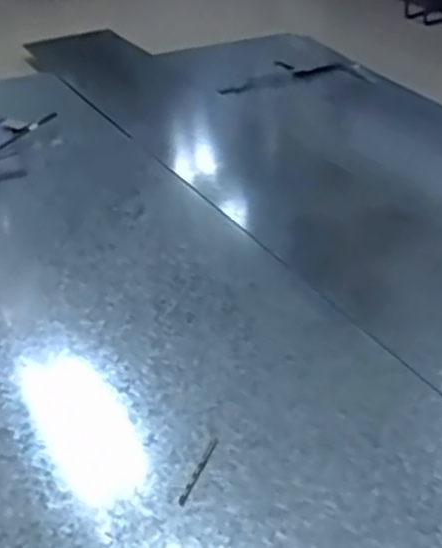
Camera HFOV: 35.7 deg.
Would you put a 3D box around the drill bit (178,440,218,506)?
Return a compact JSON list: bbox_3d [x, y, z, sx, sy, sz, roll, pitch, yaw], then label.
[{"bbox_3d":[-0.026,0.233,0.814,0.008,0.004,0.102,14,39,20],"label":"drill bit"}]

